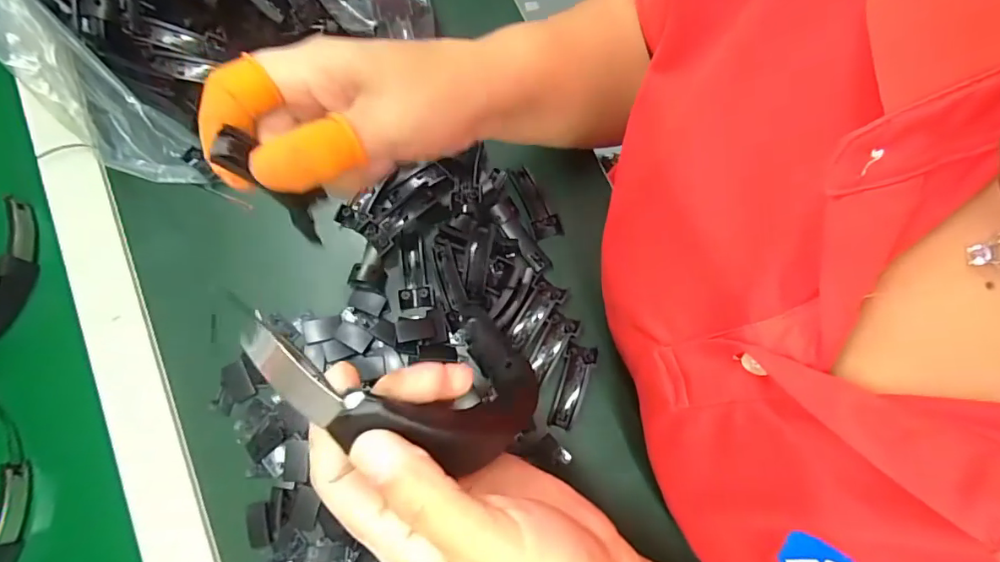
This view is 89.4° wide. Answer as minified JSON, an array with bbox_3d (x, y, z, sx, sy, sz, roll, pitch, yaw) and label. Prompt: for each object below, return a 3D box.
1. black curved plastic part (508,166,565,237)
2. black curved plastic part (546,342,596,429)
[{"bbox_3d":[0.028,-0.060,0.387,0.022,0.016,0.058,-20,78,-7],"label":"black curved plastic part"},{"bbox_3d":[0.050,0.073,0.351,0.020,0.008,0.059,18,76,2],"label":"black curved plastic part"}]

